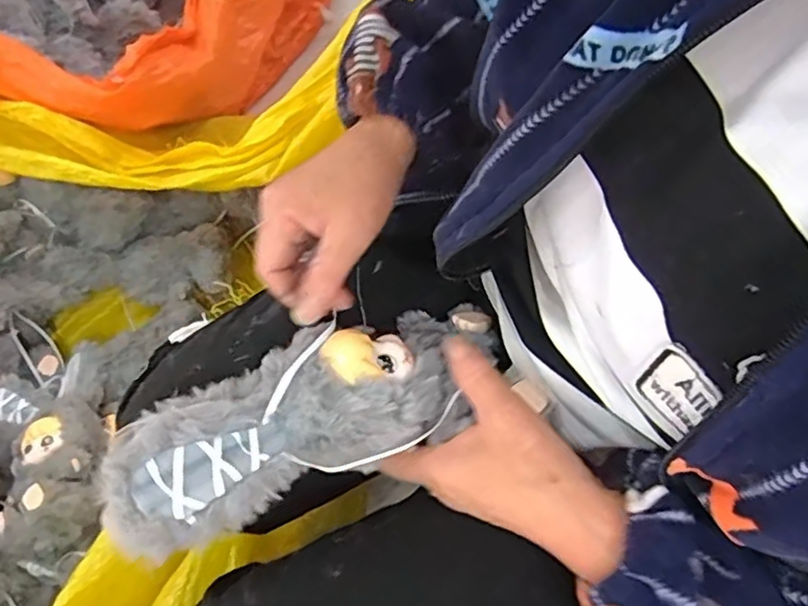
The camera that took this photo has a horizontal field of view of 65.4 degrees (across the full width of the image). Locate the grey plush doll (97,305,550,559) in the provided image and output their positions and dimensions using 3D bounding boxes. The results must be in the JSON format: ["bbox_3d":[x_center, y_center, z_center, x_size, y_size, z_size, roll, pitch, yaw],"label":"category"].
[{"bbox_3d":[-0.047,0.053,0.339,0.216,0.056,0.089,-21,68,-21],"label":"grey plush doll"}]

